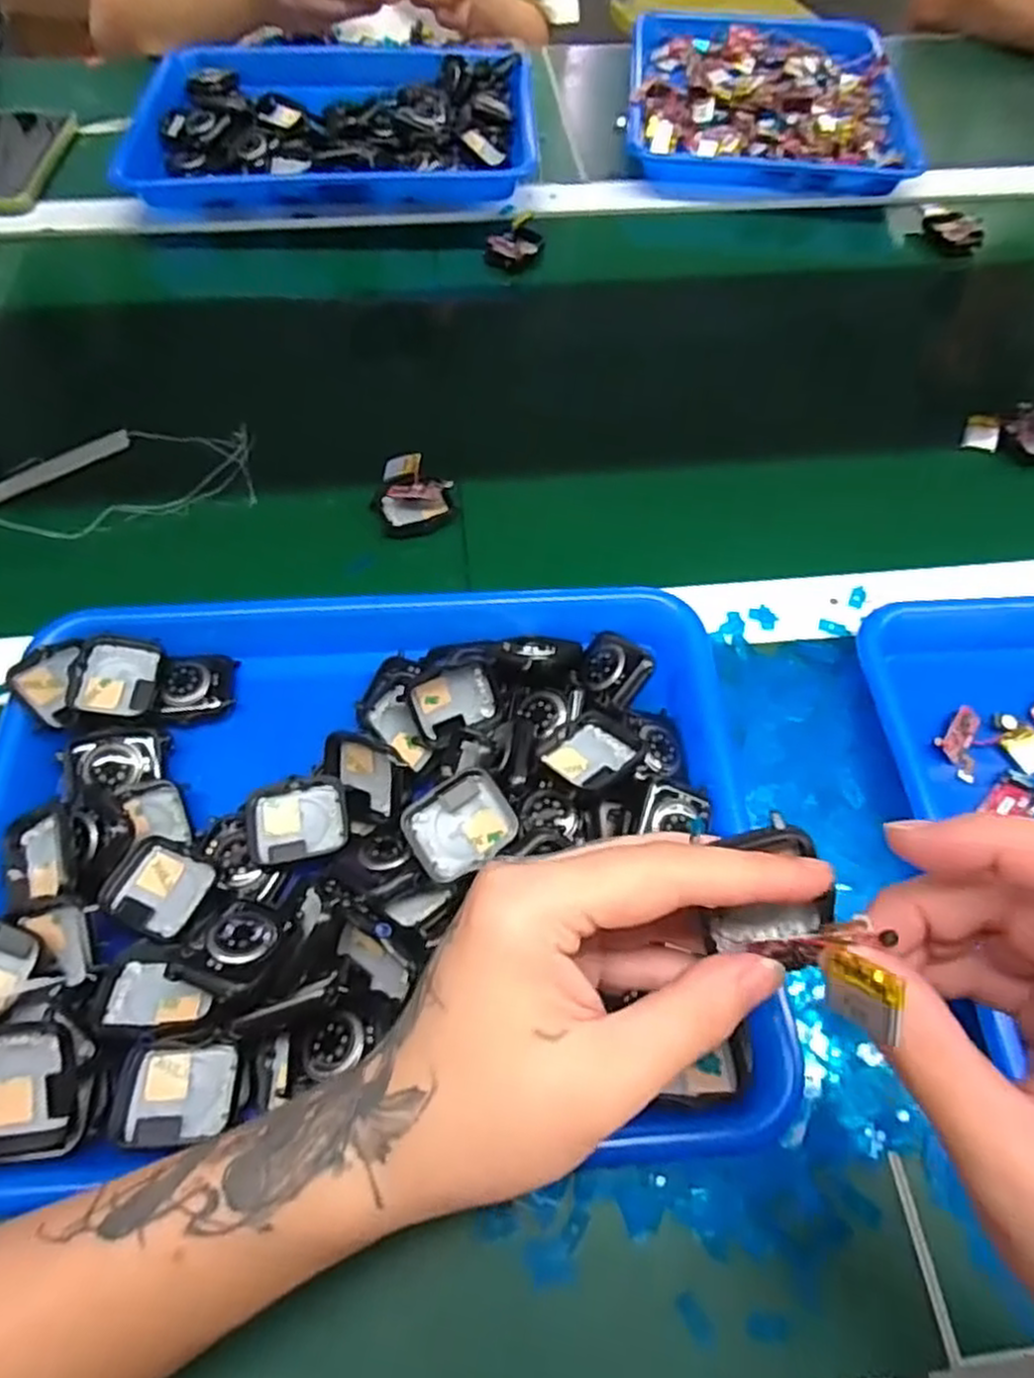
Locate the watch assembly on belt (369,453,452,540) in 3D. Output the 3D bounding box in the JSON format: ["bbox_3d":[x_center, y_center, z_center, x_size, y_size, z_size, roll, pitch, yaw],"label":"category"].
[{"bbox_3d":[-0.063,-0.120,0.451,0.045,0.012,0.059,-3,61,-2],"label":"watch assembly on belt"}]

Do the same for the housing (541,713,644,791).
[{"bbox_3d":[0.036,0.029,0.333,0.035,0.009,0.042,25,48,34],"label":"housing"}]

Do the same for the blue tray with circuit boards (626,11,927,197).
[{"bbox_3d":[0.233,-0.566,0.715,0.249,0.041,0.315,5,61,3],"label":"blue tray with circuit boards"}]

